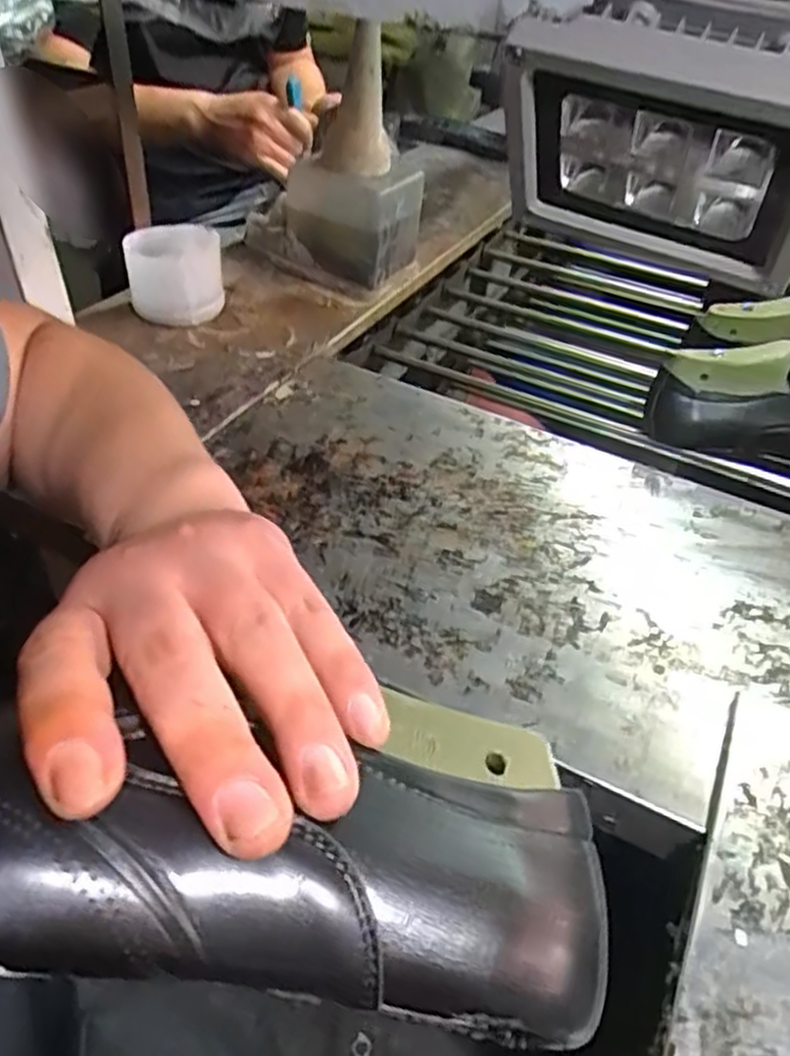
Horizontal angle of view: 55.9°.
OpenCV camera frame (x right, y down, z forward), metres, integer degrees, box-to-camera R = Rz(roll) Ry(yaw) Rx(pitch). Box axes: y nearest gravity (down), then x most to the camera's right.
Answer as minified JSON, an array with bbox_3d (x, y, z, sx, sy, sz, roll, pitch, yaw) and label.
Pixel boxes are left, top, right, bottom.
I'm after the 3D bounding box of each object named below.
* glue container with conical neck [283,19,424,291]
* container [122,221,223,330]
[{"bbox_3d":[-0.041,-0.371,0.772,0.124,0.222,0.108,18,44,14],"label":"glue container with conical neck"},{"bbox_3d":[-0.210,-0.249,0.735,0.093,0.072,0.096,10,43,5],"label":"container"}]

